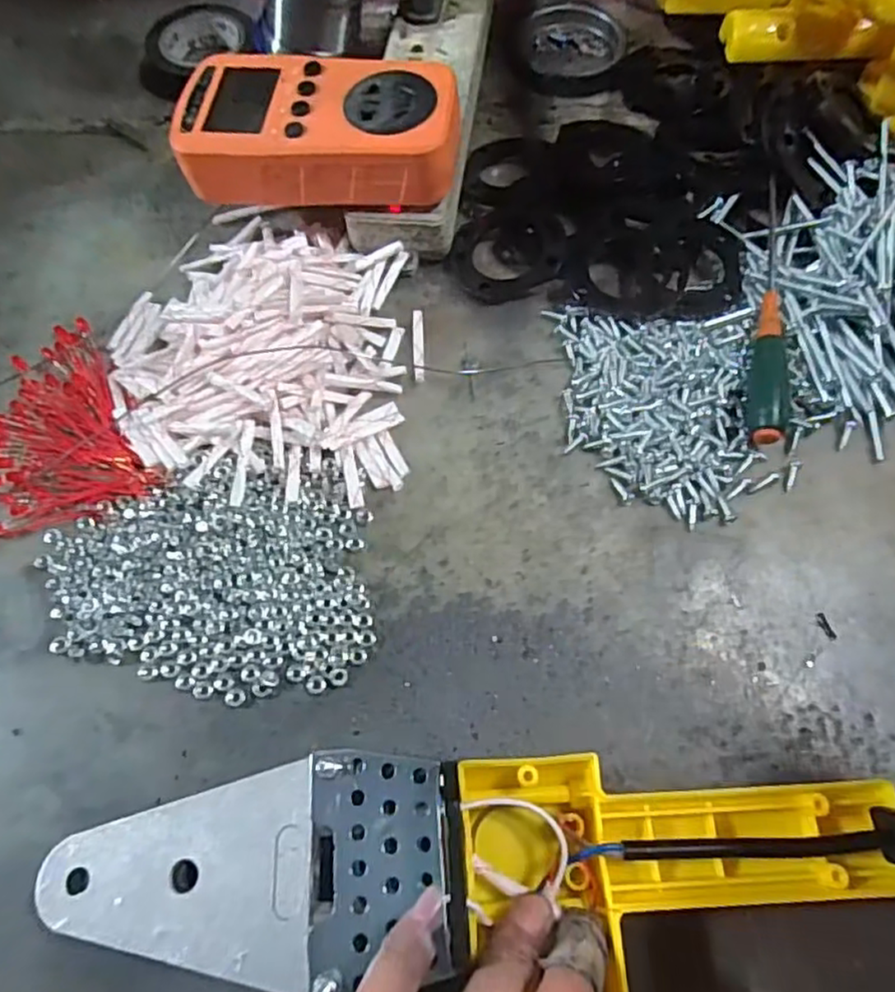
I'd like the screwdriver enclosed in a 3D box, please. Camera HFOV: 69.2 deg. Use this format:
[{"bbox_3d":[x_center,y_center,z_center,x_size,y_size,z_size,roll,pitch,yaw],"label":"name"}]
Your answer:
[{"bbox_3d":[0.151,-0.089,0.305,0.014,0.016,0.144,10,69,5],"label":"screwdriver"}]

